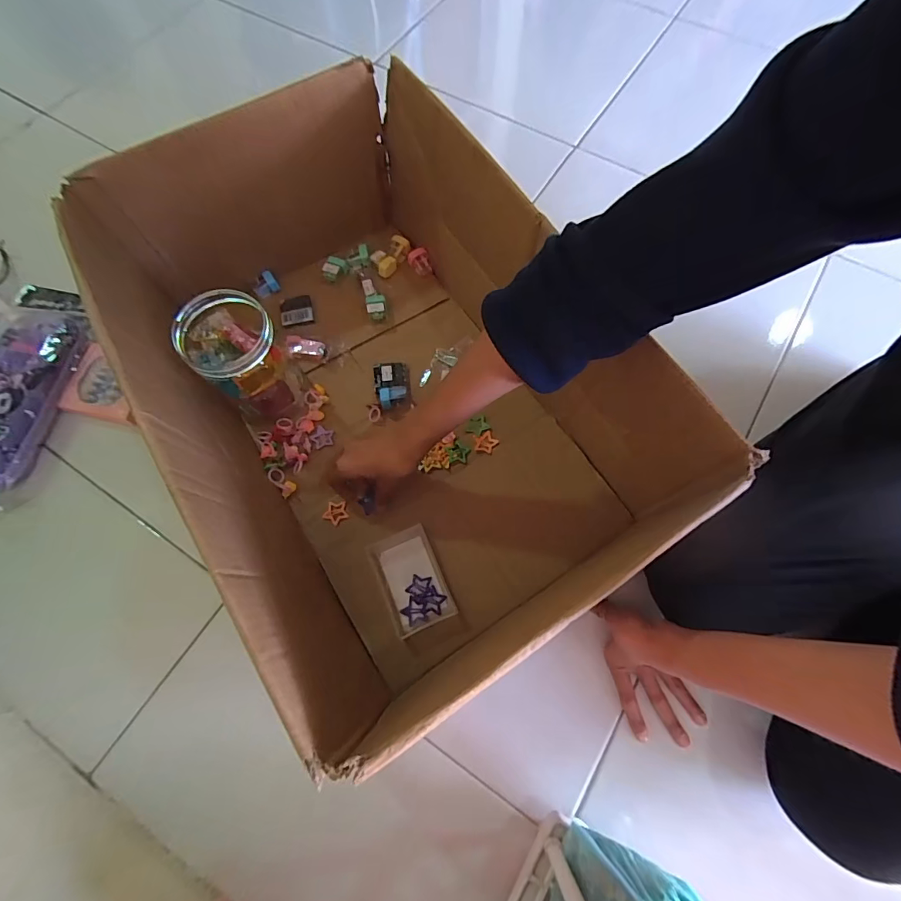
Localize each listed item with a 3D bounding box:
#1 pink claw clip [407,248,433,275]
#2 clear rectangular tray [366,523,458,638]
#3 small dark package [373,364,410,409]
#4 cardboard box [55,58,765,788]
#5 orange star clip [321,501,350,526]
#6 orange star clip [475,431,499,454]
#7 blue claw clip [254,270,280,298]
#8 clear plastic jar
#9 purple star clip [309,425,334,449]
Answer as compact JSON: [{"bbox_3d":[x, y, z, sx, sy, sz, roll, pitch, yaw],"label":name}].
[{"bbox_3d":[-0.042,-0.254,0.581,0.026,0.021,0.032,-16,70,-4],"label":"pink claw clip"},{"bbox_3d":[-0.041,0.133,0.450,0.063,0.019,0.097,-24,71,-7],"label":"clear rectangular tray"},{"bbox_3d":[-0.072,-0.084,0.529,0.041,0.024,0.065,-10,70,-2],"label":"small dark package"},{"bbox_3d":[-0.070,-0.075,0.441,0.359,0.207,0.564,-30,72,-9],"label":"cardboard box"},{"bbox_3d":[-0.128,0.070,0.488,0.028,0.004,0.026,-1,70,1],"label":"orange star clip"},{"bbox_3d":[0.041,-0.009,0.510,0.027,0.004,0.024,-42,74,-13],"label":"orange star clip"},{"bbox_3d":[-0.245,-0.220,0.574,0.031,0.018,0.020,-30,72,-9],"label":"blue claw clip"},{"bbox_3d":[-0.221,-0.096,0.472,0.075,0.141,0.085,-37,73,-11],"label":"clear plastic jar"},{"bbox_3d":[-0.152,-0.015,0.518,0.028,0.004,0.027,28,73,11],"label":"purple star clip"}]

